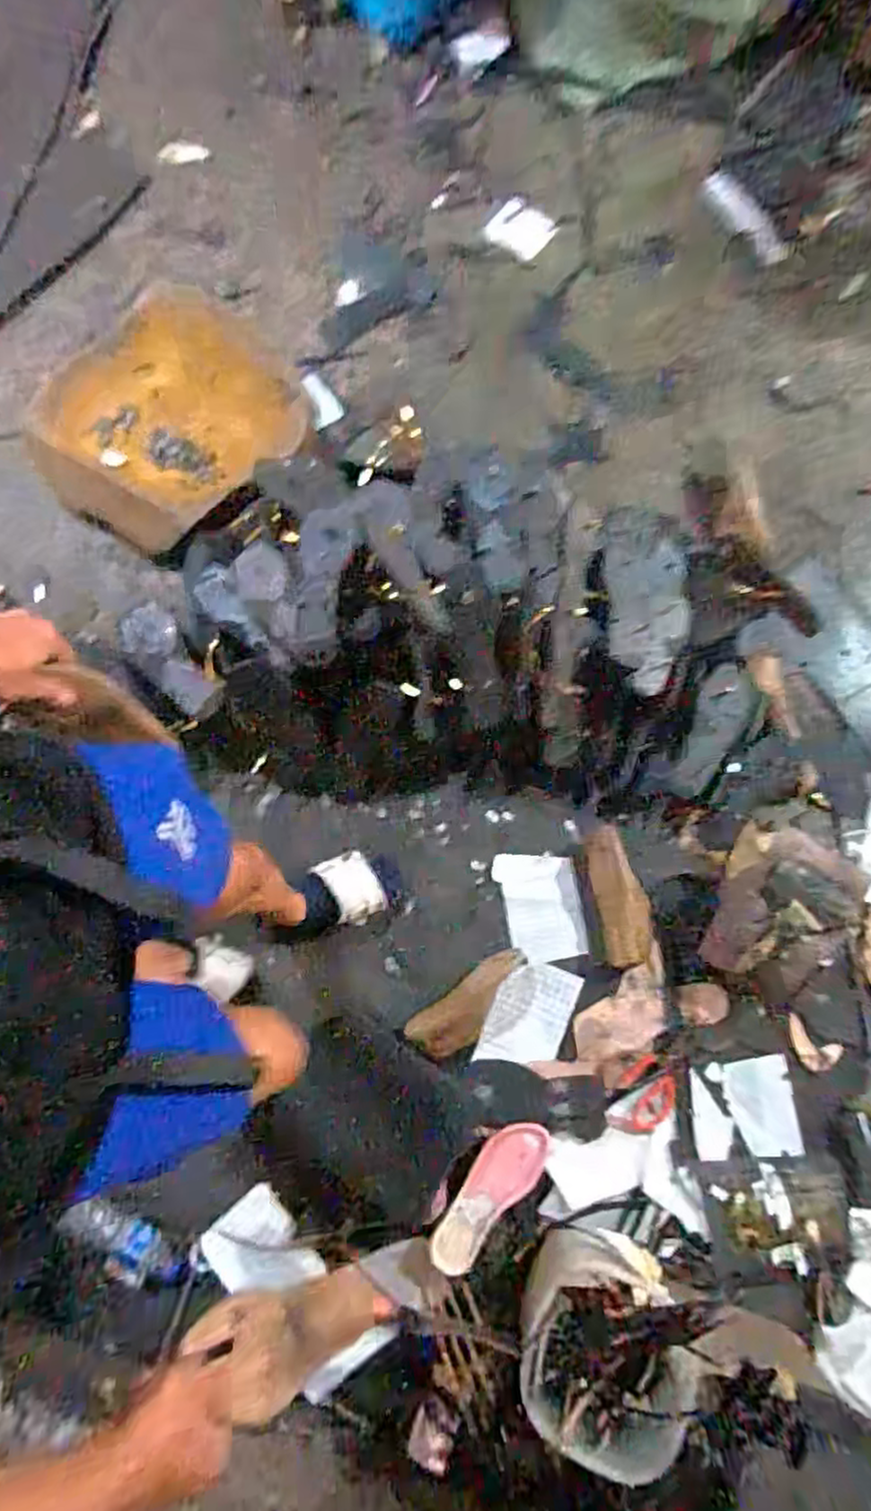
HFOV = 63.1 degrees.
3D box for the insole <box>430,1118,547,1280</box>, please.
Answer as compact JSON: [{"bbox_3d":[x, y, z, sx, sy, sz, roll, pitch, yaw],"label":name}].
[{"bbox_3d":[0.083,0.689,1.114,0.090,0.018,0.249,40,82,7],"label":"insole"}]

